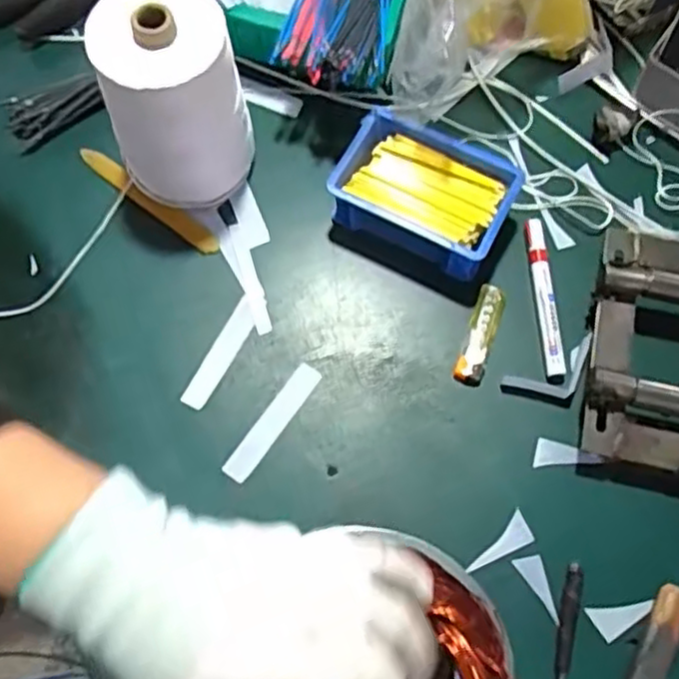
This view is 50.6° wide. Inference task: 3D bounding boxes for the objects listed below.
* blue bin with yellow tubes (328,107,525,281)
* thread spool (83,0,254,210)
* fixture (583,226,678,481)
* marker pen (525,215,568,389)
[{"bbox_3d":[0.073,-0.124,0.627,0.143,0.055,0.103,25,72,9],"label":"blue bin with yellow tubes"},{"bbox_3d":[-0.137,-0.193,0.592,0.099,0.169,0.094,0,71,1],"label":"thread spool"},{"bbox_3d":[0.274,0.008,0.583,0.141,0.052,0.205,13,72,5],"label":"fixture"},{"bbox_3d":[0.176,-0.034,0.618,0.017,0.017,0.146,-4,71,-1],"label":"marker pen"}]

